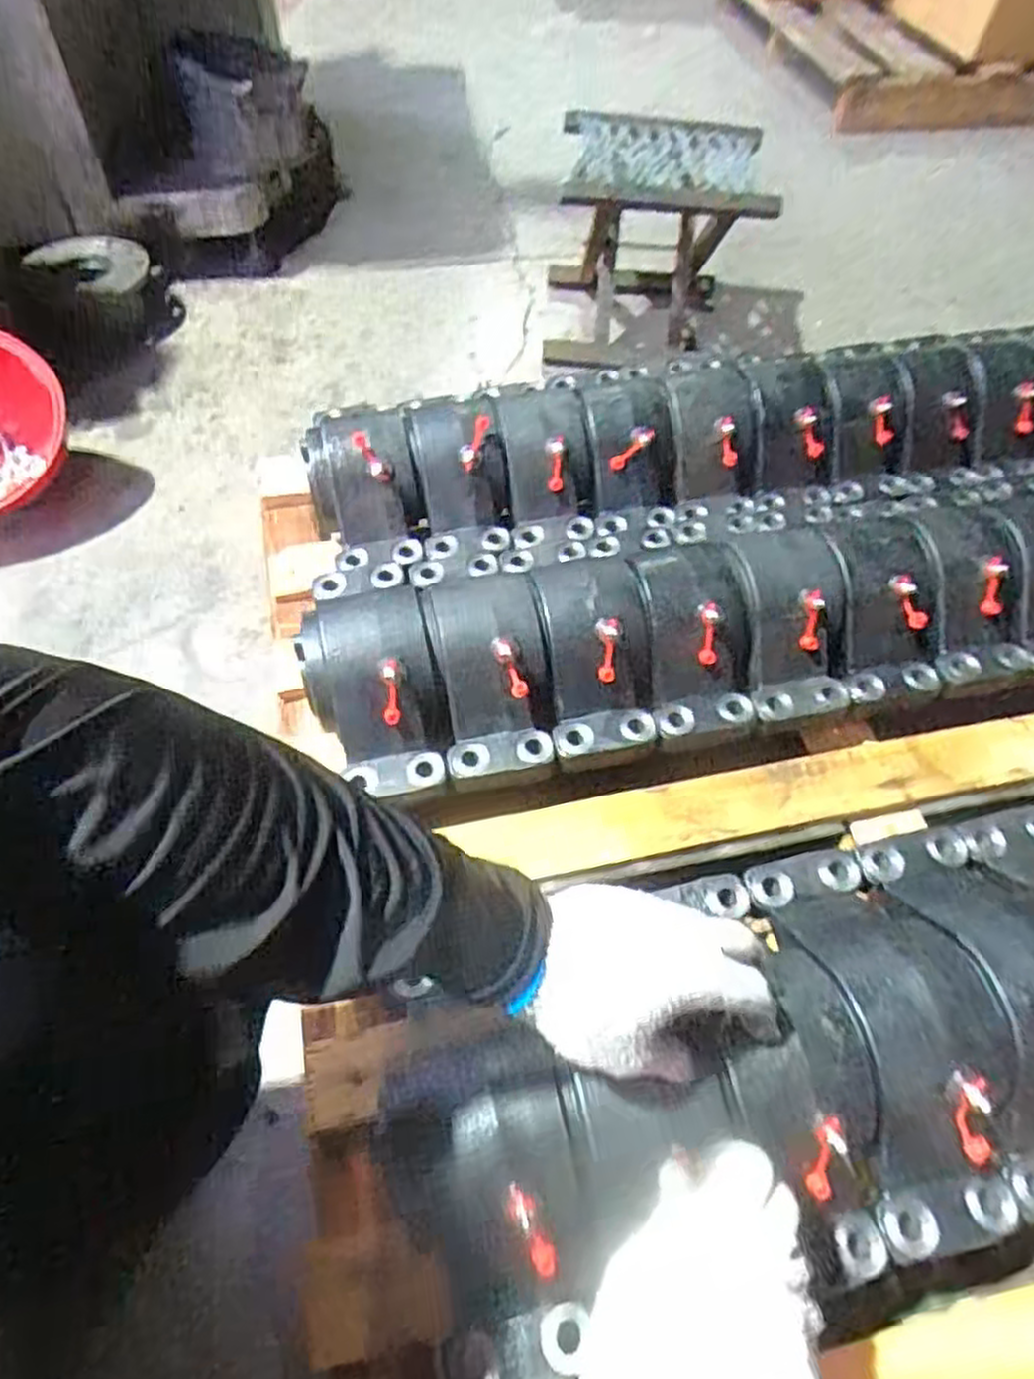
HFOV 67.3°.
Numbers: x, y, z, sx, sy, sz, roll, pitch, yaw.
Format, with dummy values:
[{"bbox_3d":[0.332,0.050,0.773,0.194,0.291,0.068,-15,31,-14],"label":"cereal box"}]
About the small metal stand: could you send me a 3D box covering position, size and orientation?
[{"bbox_3d":[0.180,-0.613,1.087,0.266,0.262,0.237,7,55,3],"label":"small metal stand"}]

